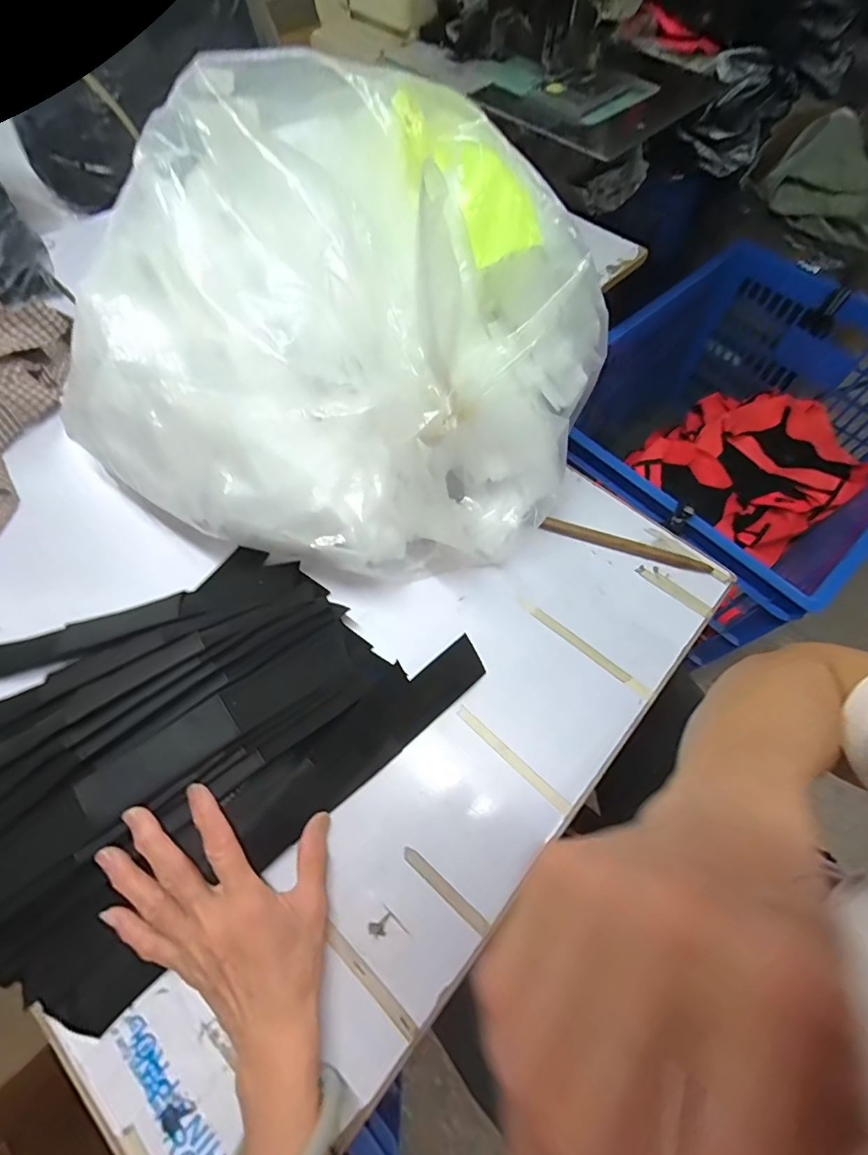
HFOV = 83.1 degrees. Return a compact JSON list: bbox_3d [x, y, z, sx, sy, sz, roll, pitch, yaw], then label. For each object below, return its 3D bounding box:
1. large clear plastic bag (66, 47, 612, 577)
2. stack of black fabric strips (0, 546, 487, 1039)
[{"bbox_3d":[-0.073,-0.179,0.404,0.382,0.268,0.290,23,65,11],"label":"large clear plastic bag"},{"bbox_3d":[-0.187,0.094,0.385,0.386,0.063,0.282,-33,68,-16],"label":"stack of black fabric strips"}]

